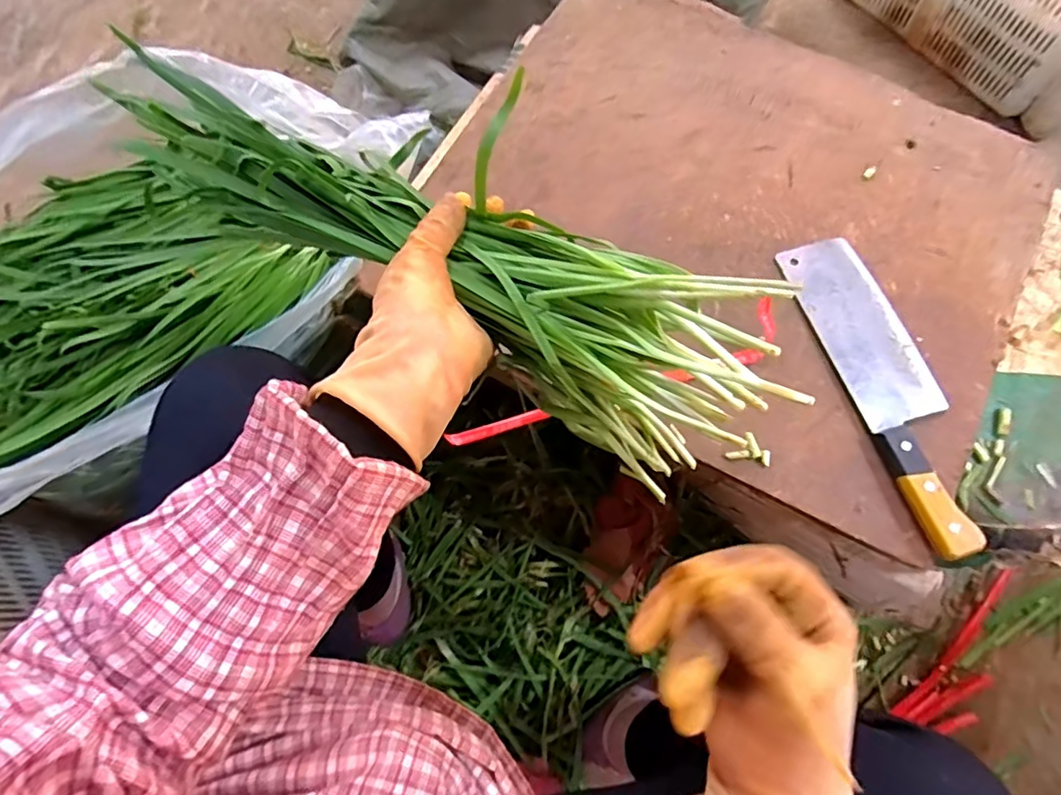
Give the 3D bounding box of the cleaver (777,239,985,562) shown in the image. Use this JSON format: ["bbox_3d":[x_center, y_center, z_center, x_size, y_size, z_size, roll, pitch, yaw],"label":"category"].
[{"bbox_3d":[0.288,-0.016,0.440,0.071,0.022,0.266,-16,71,-3],"label":"cleaver"}]

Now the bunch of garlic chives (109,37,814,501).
[{"bbox_3d":[-0.053,-0.090,0.351,0.435,0.116,0.103,27,74,5],"label":"bunch of garlic chives"}]

